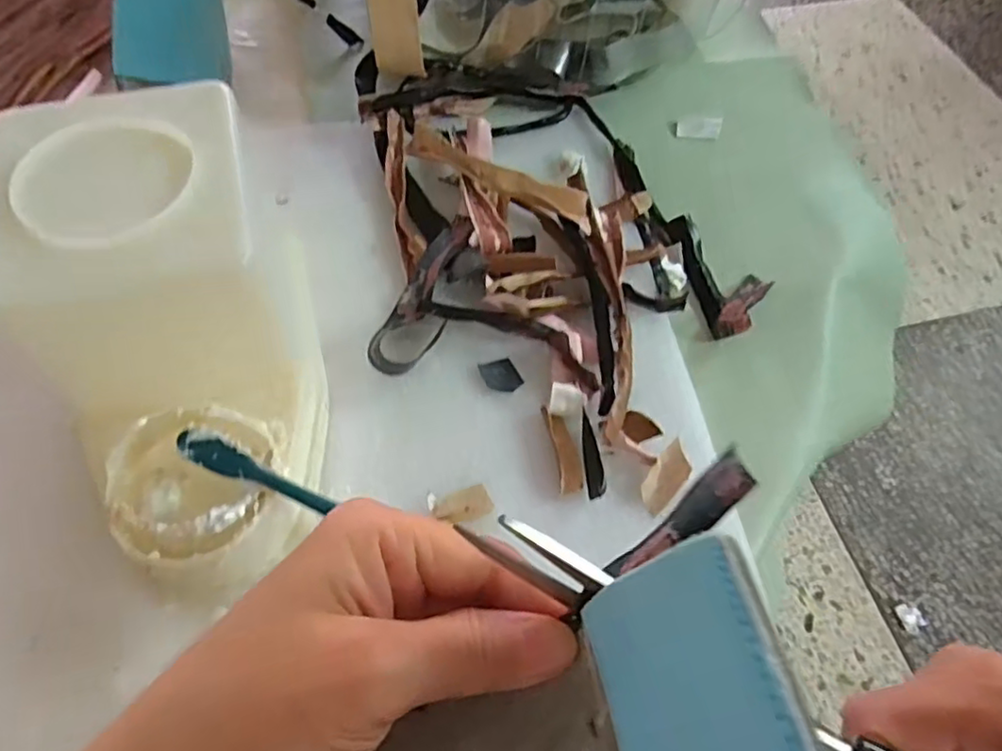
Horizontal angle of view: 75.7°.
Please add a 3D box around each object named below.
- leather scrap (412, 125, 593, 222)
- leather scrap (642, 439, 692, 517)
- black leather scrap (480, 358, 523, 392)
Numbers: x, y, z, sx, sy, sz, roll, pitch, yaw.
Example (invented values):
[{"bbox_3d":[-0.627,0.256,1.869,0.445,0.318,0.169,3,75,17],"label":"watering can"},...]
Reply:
[{"bbox_3d":[-0.004,-0.124,0.397,0.126,0.013,0.020,28,64,15],"label":"leather scrap"},{"bbox_3d":[0.080,0.048,0.309,0.016,0.004,0.036,38,67,19],"label":"leather scrap"},{"bbox_3d":[0.000,-0.001,0.338,0.018,0.004,0.021,-27,64,-15],"label":"black leather scrap"}]

